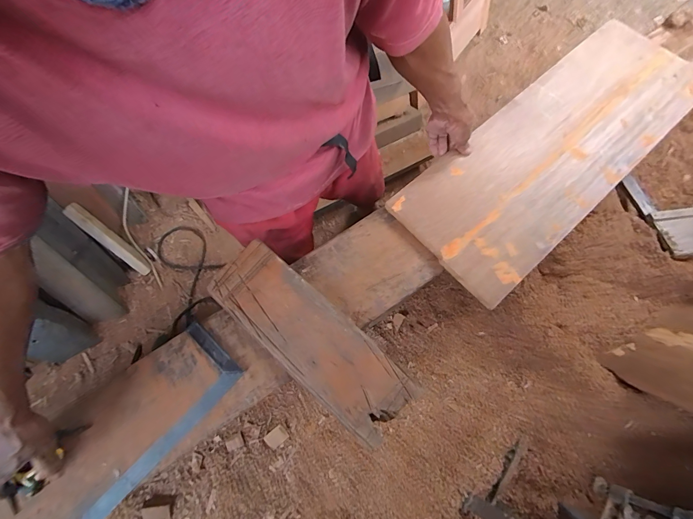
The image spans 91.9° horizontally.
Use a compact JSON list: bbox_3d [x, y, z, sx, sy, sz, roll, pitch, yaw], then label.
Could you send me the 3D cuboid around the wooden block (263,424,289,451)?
[{"bbox_3d":[-0.157,0.397,0.748,0.048,0.007,0.034,-37,71,-15],"label":"wooden block"}]

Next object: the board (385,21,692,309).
[{"bbox_3d":[0.451,-0.250,0.712,0.767,0.027,0.275,-40,72,-12],"label":"board"}]

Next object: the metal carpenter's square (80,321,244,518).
[{"bbox_3d":[-0.319,0.255,0.549,0.127,0.012,0.294,38,71,16],"label":"metal carpenter's square"}]

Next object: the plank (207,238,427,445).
[{"bbox_3d":[-0.069,0.128,0.574,0.385,0.027,0.131,40,72,16],"label":"plank"}]

